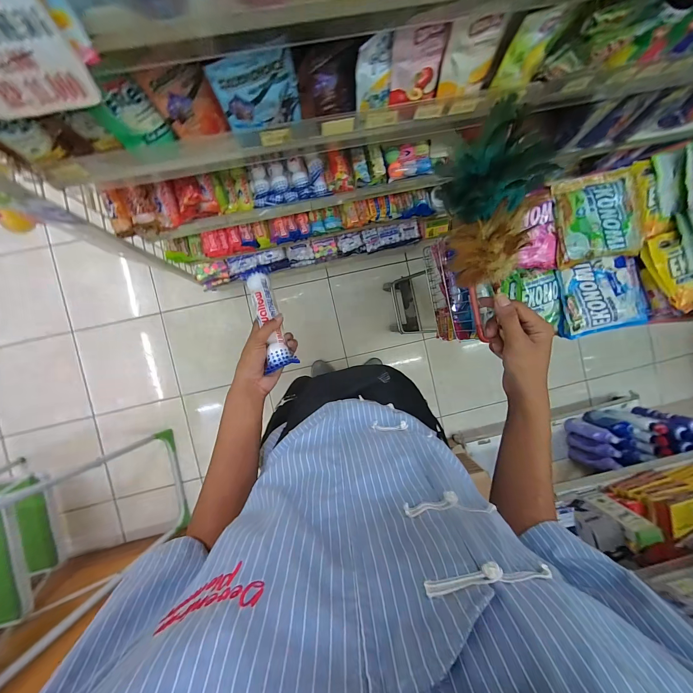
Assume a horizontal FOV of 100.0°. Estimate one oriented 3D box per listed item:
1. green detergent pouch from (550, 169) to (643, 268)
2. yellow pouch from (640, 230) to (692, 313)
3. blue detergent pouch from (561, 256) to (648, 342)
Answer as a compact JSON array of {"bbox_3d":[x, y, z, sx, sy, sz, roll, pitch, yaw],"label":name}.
[{"bbox_3d":[0.537,-0.275,0.618,0.188,0.030,0.175,-12,91,-4],"label":"green detergent pouch"},{"bbox_3d":[0.696,-0.158,0.625,0.064,0.043,0.171,-10,91,-4],"label":"yellow pouch"},{"bbox_3d":[0.565,-0.112,0.636,0.183,0.029,0.154,-14,92,-4],"label":"blue detergent pouch"}]

